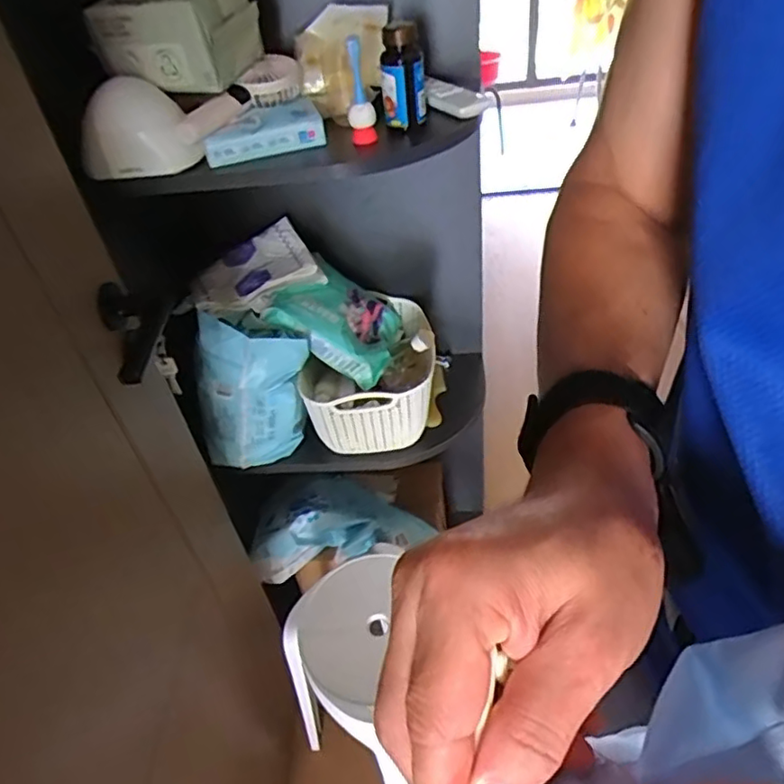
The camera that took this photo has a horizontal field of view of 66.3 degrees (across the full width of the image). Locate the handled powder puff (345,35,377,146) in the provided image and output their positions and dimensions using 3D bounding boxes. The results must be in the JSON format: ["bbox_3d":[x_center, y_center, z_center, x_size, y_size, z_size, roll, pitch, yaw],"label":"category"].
[{"bbox_3d":[-0.038,-0.347,0.696,0.030,0.114,0.024,-6,40,4],"label":"handled powder puff"}]

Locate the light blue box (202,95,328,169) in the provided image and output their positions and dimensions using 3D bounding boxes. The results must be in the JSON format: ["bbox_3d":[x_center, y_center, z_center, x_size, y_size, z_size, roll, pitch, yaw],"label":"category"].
[{"bbox_3d":[-0.158,-0.319,0.733,0.139,0.035,0.081,-16,40,-8],"label":"light blue box"}]

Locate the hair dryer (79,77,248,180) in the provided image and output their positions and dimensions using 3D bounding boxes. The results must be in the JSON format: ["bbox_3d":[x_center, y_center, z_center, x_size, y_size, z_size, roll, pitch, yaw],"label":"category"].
[{"bbox_3d":[-0.262,-0.315,0.698,0.199,0.082,0.086,-24,42,-17],"label":"hair dryer"}]

